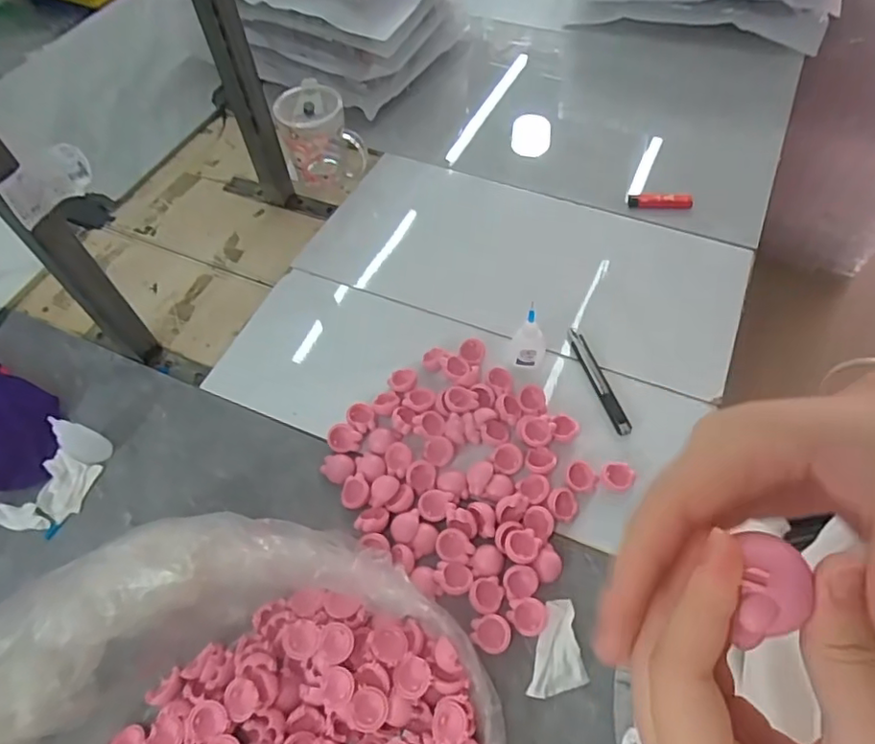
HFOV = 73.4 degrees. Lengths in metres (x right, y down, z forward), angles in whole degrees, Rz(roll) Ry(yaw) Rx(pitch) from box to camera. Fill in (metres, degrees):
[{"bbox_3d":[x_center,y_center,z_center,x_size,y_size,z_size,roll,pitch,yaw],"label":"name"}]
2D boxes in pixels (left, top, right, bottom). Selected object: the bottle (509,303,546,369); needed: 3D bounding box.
[{"bbox_3d":[0.095,-0.037,0.602,0.035,0.085,0.024,6,59,7],"label":"bottle"}]

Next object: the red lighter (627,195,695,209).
[{"bbox_3d":[0.286,-0.220,0.757,0.081,0.018,0.016,1,58,4],"label":"red lighter"}]

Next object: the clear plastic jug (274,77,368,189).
[{"bbox_3d":[-0.155,-0.311,0.784,0.100,0.117,0.079,-11,58,-3],"label":"clear plastic jug"}]

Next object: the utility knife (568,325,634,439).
[{"bbox_3d":[0.169,0.005,0.617,0.017,0.010,0.136,-15,59,-6],"label":"utility knife"}]

